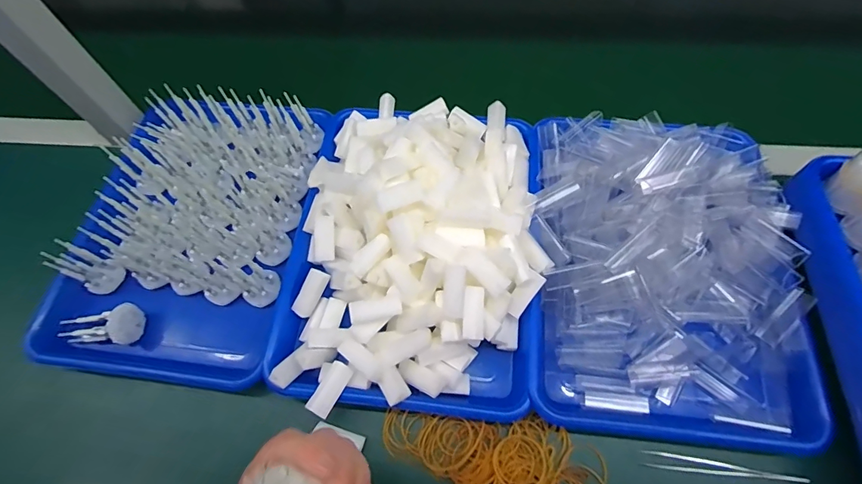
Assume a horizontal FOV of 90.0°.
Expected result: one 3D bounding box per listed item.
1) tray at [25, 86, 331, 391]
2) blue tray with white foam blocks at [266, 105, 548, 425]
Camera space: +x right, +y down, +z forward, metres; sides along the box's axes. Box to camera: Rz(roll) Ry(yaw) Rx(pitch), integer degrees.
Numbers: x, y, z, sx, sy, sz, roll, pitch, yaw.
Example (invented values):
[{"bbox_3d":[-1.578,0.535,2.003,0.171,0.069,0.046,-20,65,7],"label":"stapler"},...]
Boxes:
[{"bbox_3d":[-0.250,-0.022,0.463,0.235,0.065,0.321,6,64,6],"label":"tray"},{"bbox_3d":[-0.017,-0.013,0.420,0.244,0.086,0.318,0,63,3],"label":"blue tray with white foam blocks"}]

